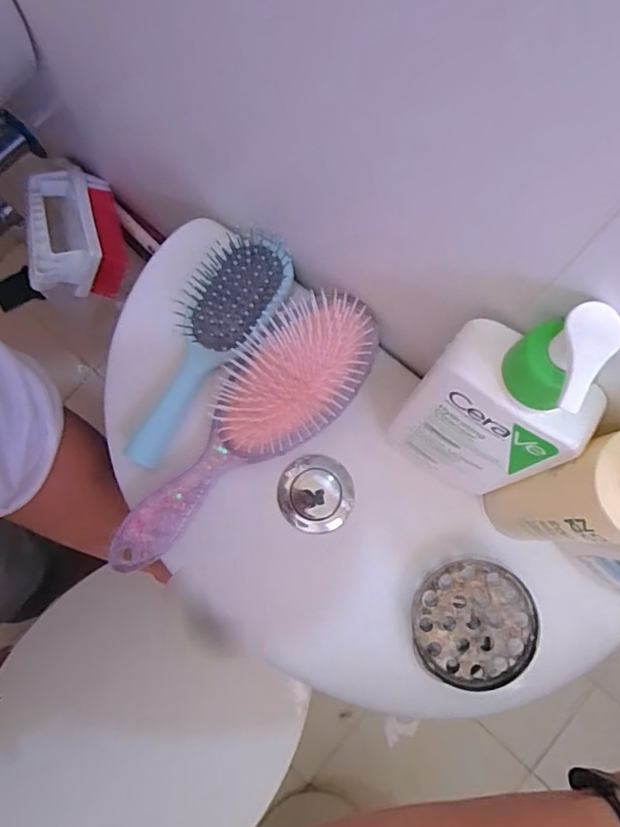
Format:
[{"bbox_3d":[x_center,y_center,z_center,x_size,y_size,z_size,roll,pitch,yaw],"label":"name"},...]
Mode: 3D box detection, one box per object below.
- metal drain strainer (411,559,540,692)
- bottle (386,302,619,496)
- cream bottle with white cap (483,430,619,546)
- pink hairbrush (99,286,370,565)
[{"bbox_3d":[0.096,0.123,0.312,0.069,0.016,0.069,0,79,1],"label":"metal drain strainer"},{"bbox_3d":[0.085,0.001,0.260,0.070,0.165,0.051,29,81,6],"label":"bottle"},{"bbox_3d":[0.126,0.039,0.249,0.040,0.142,0.044,0,79,1],"label":"cream bottle with white cap"},{"bbox_3d":[-0.041,0.012,0.321,0.067,0.039,0.207,42,83,8],"label":"pink hairbrush"}]

